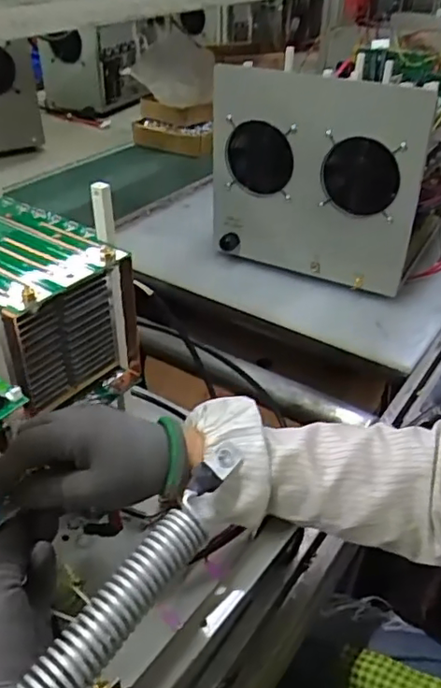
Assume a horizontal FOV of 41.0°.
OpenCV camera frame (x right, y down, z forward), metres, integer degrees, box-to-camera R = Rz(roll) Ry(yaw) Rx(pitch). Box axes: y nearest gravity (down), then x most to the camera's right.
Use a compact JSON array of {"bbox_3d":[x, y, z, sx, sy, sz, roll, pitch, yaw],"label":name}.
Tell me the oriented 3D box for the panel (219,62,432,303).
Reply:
[{"bbox_3d":[0.132,-0.241,0.883,0.313,0.286,0.047,18,39,22],"label":"panel"}]

